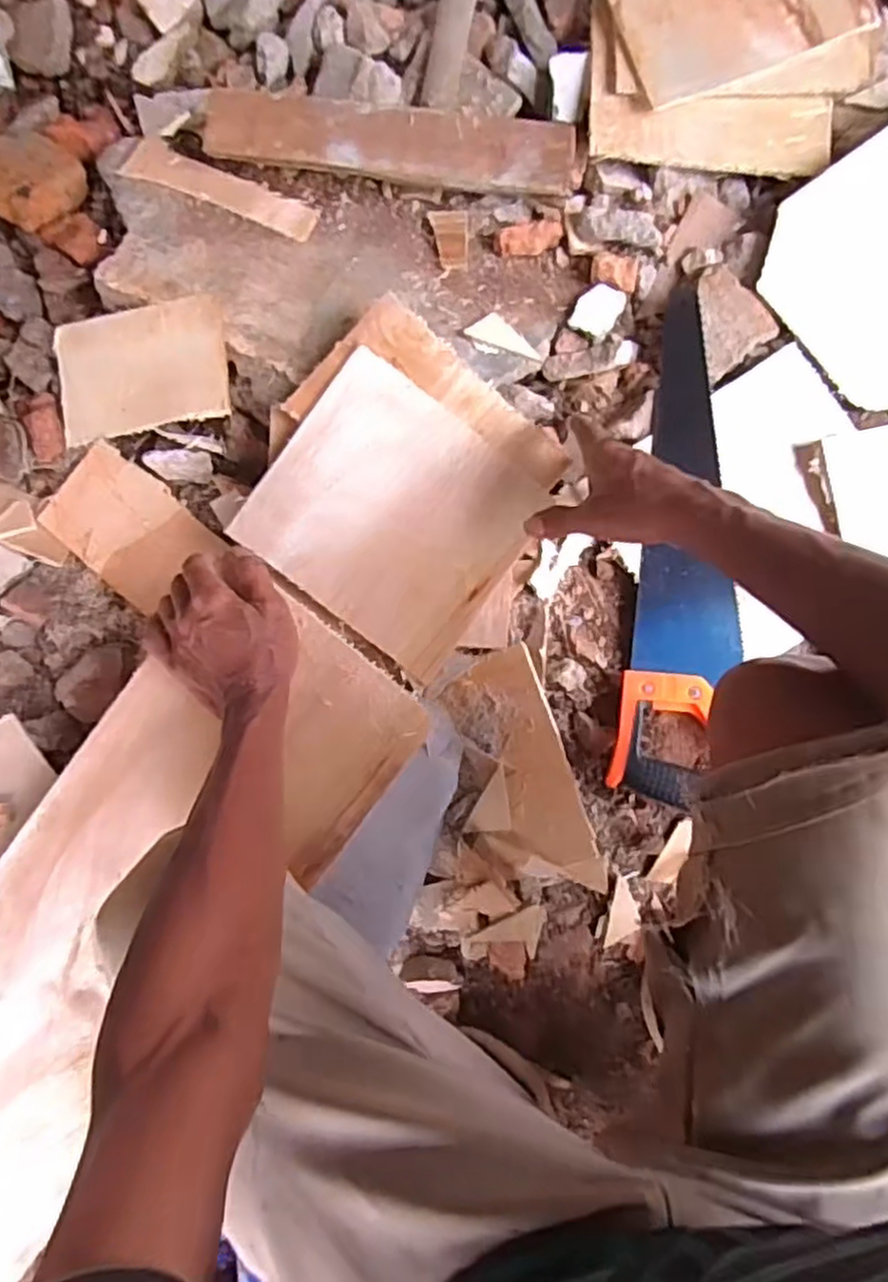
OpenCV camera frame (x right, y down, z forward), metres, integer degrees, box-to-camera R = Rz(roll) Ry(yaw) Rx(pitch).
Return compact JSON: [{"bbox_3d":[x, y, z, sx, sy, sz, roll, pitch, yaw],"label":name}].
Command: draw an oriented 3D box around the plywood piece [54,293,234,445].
[{"bbox_3d":[-0.278,-0.248,0.670,0.177,0.009,0.108,-6,94,13],"label":"plywood piece"}]

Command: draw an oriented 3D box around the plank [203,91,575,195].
[{"bbox_3d":[-0.052,-0.452,0.659,0.336,0.015,0.060,10,99,6],"label":"plank"}]

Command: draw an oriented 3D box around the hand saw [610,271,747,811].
[{"bbox_3d":[0.213,-0.081,0.623,0.090,0.029,0.437,8,89,5],"label":"hand saw"}]

